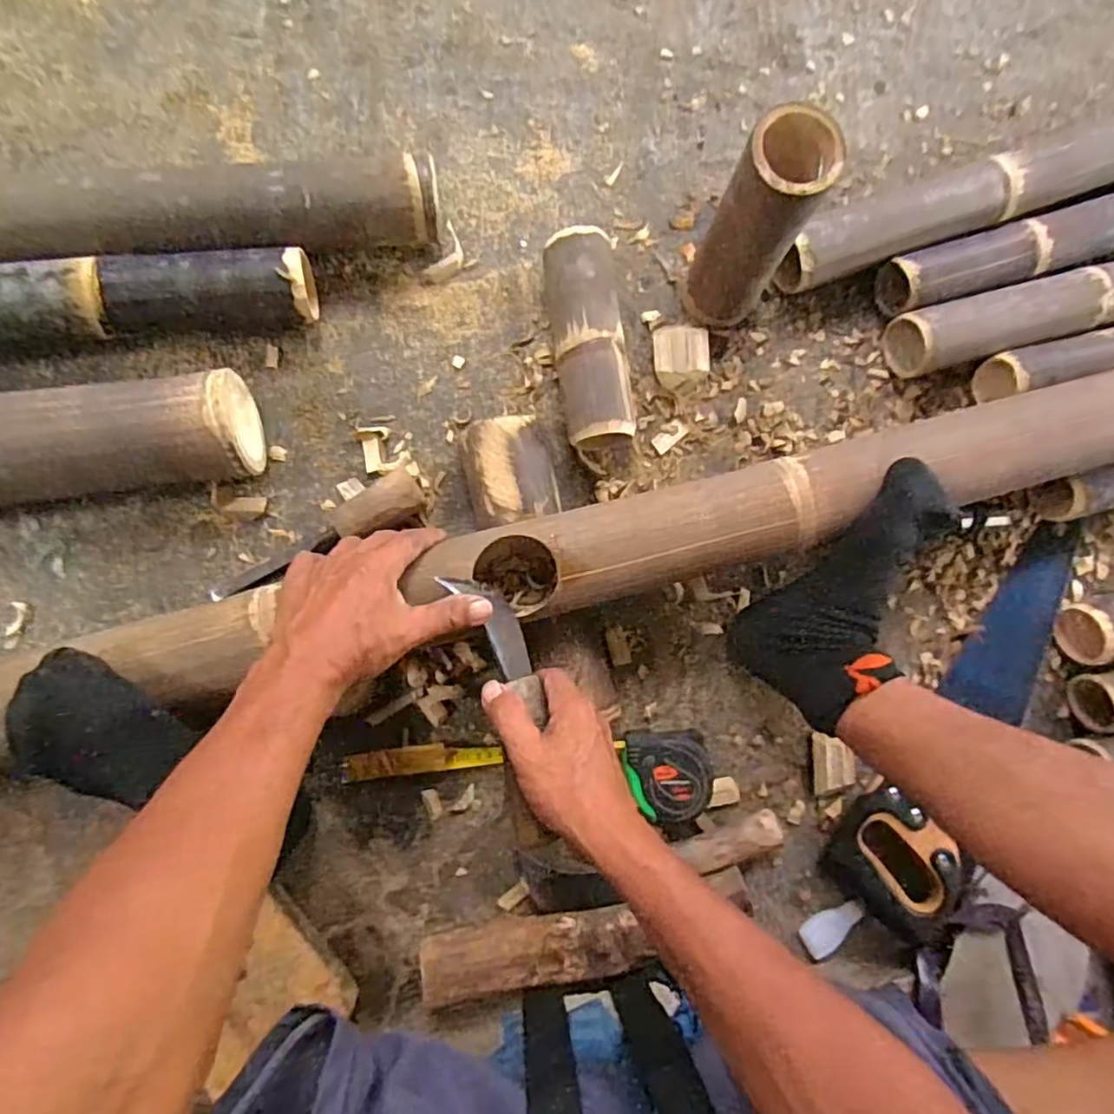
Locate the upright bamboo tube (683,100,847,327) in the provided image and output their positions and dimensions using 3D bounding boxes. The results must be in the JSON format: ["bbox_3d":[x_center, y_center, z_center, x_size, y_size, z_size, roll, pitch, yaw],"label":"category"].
[{"bbox_3d":[0.172,-0.283,0.578,0.080,0.209,0.080,1,85,-7],"label":"upright bamboo tube"}]

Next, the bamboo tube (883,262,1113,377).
[{"bbox_3d":[0.602,-0.280,0.690,0.532,0.074,0.067,-16,87,-9],"label":"bamboo tube"}]

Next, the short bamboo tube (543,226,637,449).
[{"bbox_3d":[0.029,-0.203,0.622,0.063,0.065,0.203,-6,85,-8],"label":"short bamboo tube"}]

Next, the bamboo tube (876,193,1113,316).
[{"bbox_3d":[0.592,-0.355,0.689,0.545,0.064,0.064,-19,87,-9],"label":"bamboo tube"}]

